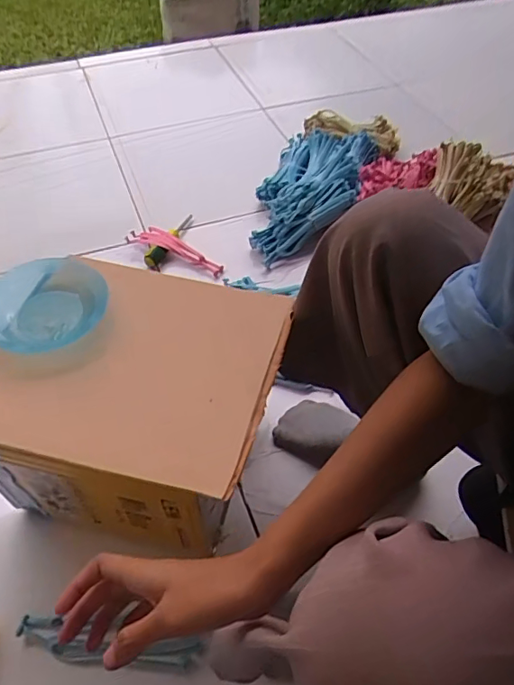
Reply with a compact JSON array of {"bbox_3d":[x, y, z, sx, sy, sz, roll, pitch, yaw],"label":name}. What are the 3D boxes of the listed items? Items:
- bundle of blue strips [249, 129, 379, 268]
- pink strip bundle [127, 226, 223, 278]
[{"bbox_3d":[0.113,-0.323,1.028,0.197,0.088,0.394,15,53,11],"label":"bundle of blue strips"},{"bbox_3d":[-0.151,-0.178,0.966,0.198,0.029,0.046,20,54,14],"label":"pink strip bundle"}]

